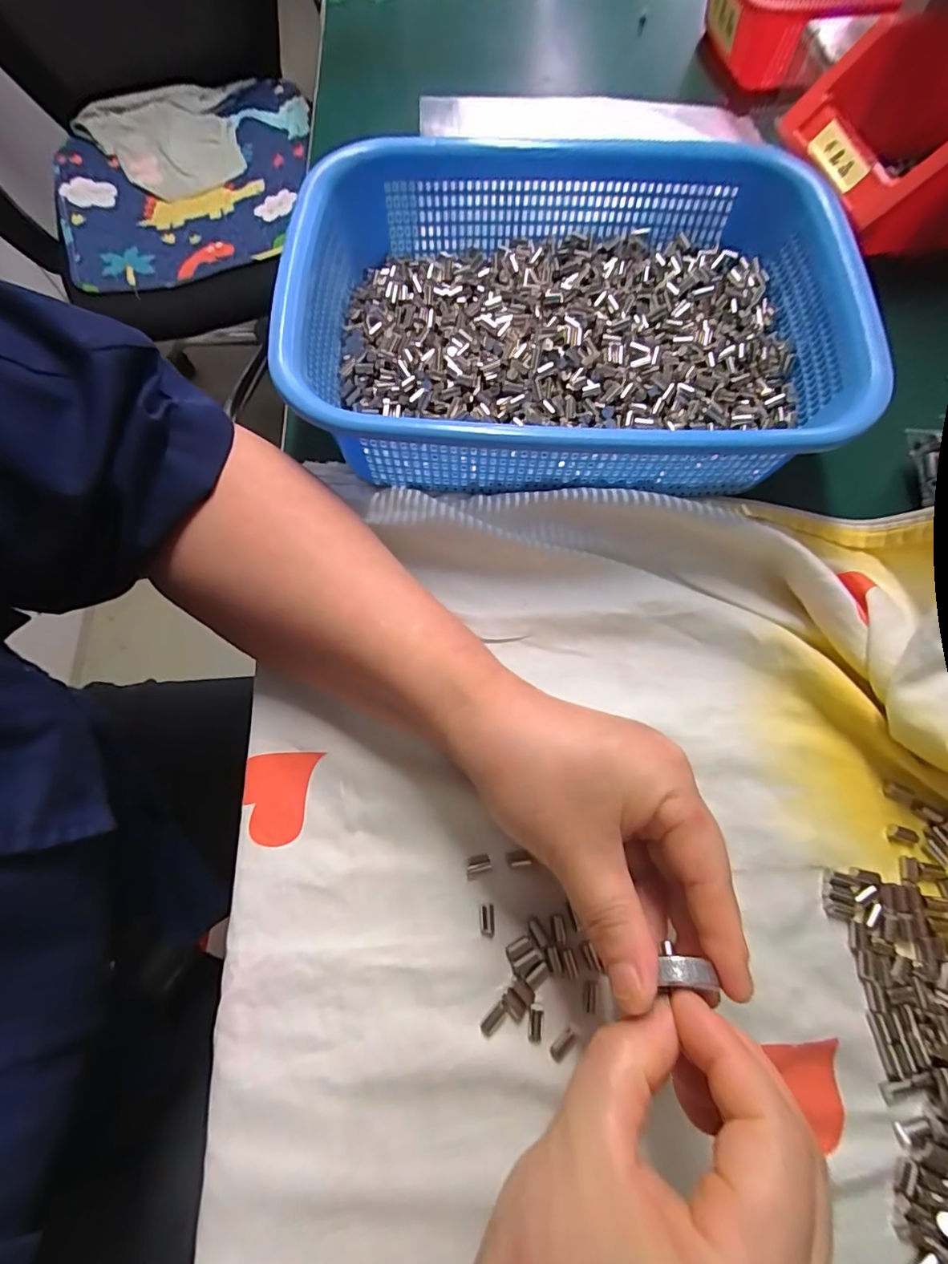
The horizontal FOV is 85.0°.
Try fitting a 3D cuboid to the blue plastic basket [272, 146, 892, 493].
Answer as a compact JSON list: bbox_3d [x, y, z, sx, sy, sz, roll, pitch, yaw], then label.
[{"bbox_3d":[0.050,-0.168,0.284,0.268,0.071,0.205,0,71,1],"label":"blue plastic basket"}]

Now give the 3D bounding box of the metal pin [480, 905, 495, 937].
[{"bbox_3d":[0.006,0.125,0.225,0.006,0.004,0.012,-5,71,-1],"label":"metal pin"}]

